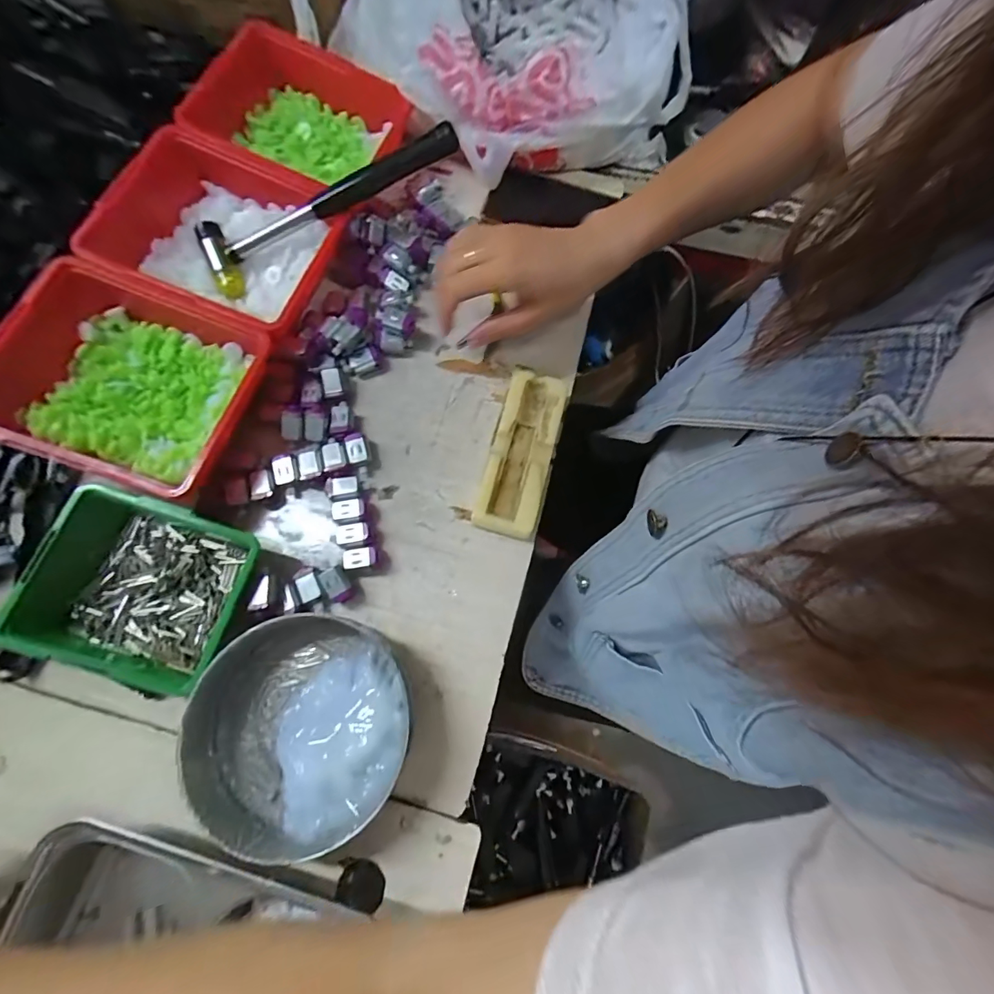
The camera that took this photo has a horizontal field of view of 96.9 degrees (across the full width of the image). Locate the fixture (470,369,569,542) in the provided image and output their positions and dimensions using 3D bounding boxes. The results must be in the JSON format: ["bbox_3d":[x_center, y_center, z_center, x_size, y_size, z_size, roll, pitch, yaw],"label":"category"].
[{"bbox_3d":[0.020,-0.036,0.363,0.051,0.027,0.138,15,73,3],"label":"fixture"}]

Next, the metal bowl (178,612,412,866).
[{"bbox_3d":[-0.135,0.156,0.296,0.146,0.036,0.143,0,73,-2],"label":"metal bowl"}]

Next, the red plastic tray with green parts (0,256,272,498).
[{"bbox_3d":[-0.278,-0.088,0.337,0.177,0.060,0.148,21,74,5],"label":"red plastic tray with green parts"}]

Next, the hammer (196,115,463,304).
[{"bbox_3d":[-0.146,-0.255,0.378,0.237,0.026,0.058,-24,75,6],"label":"hammer"}]

